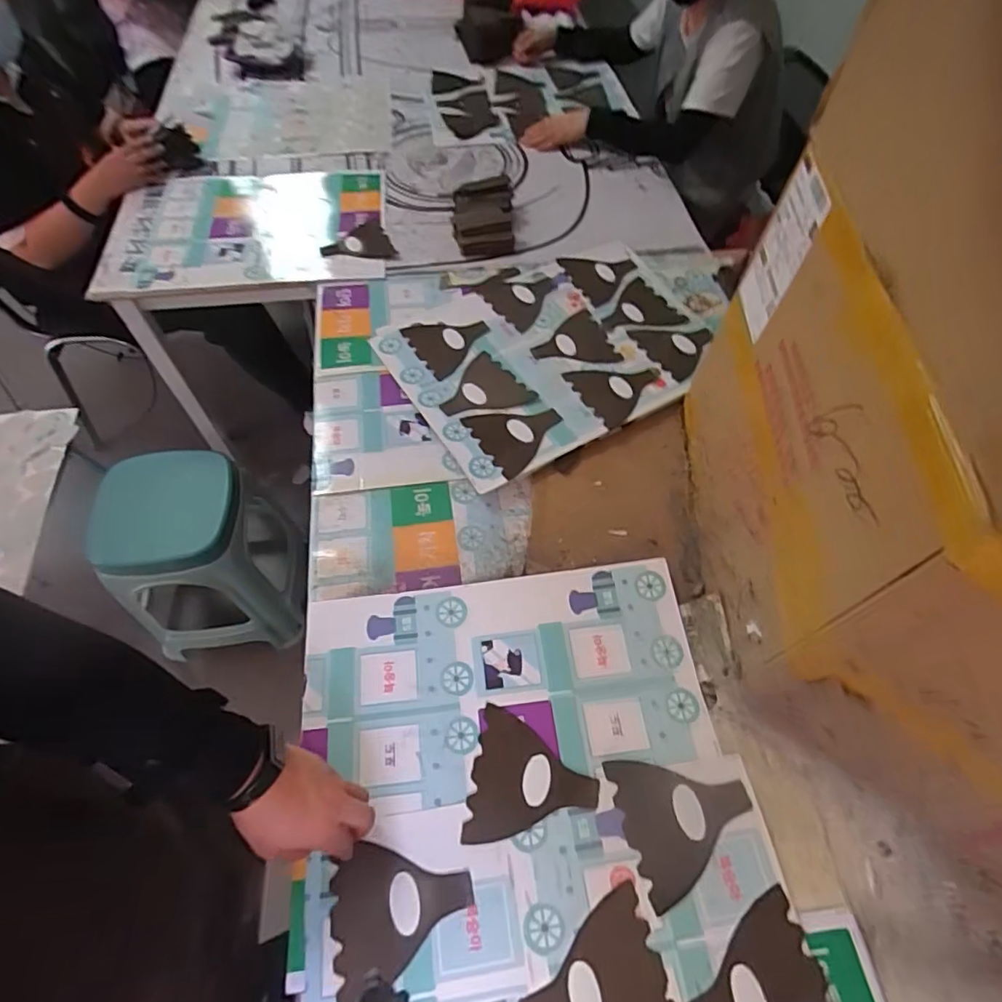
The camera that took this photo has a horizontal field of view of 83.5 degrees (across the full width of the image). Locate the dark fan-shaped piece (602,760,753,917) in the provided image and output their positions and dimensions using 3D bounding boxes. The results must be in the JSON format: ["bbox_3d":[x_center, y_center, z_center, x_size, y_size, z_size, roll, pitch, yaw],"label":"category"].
[{"bbox_3d":[0.190,0.323,0.576,0.131,0.005,0.128,-14,55,-5],"label":"dark fan-shaped piece"}]

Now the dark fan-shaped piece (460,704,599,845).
[{"bbox_3d":[0.035,0.298,0.597,0.129,0.004,0.127,8,58,5],"label":"dark fan-shaped piece"}]

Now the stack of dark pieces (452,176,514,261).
[{"bbox_3d":[-0.034,-0.559,1.103,0.117,0.049,0.199,-1,58,0],"label":"stack of dark pieces"}]

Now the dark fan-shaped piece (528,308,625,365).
[{"bbox_3d":[0.119,-0.266,0.956,0.132,0.009,0.124,-19,60,-11],"label":"dark fan-shaped piece"}]

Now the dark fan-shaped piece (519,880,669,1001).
[{"bbox_3d":[0.085,0.442,0.507,0.131,0.004,0.127,-12,58,-7],"label":"dark fan-shaped piece"}]

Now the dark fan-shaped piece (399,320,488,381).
[{"bbox_3d":[-0.081,-0.273,0.962,0.138,0.010,0.141,-27,61,-16],"label":"dark fan-shaped piece"}]

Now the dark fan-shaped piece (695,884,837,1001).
[{"bbox_3d":[0.228,0.446,0.500,0.131,0.005,0.127,-15,59,-9],"label":"dark fan-shaped piece"}]

